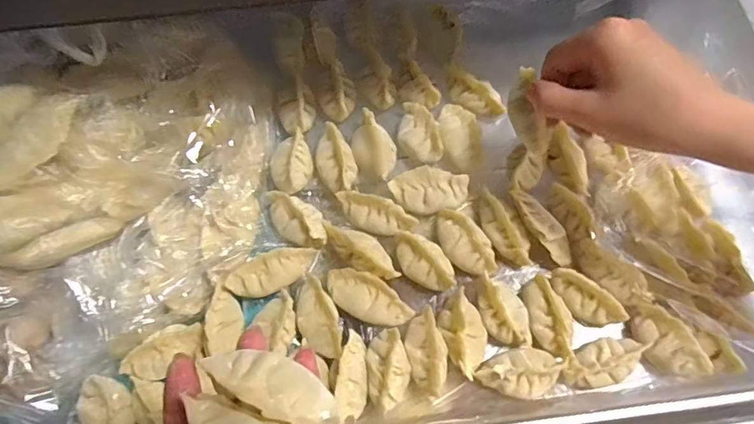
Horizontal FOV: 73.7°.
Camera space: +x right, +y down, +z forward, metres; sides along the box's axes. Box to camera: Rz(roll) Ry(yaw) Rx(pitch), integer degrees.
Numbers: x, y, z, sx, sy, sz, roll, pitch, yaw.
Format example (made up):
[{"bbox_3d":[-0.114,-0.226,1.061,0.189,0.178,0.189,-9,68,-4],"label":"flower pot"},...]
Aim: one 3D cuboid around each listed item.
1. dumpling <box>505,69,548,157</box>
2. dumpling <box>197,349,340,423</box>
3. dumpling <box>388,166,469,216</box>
[{"bbox_3d":[0.101,-0.068,0.342,0.016,0.025,0.058,-10,71,-3],"label":"dumpling"},{"bbox_3d":[-0.045,0.076,0.207,0.056,0.019,0.028,33,29,9],"label":"dumpling"},{"bbox_3d":[0.040,-0.016,0.381,0.056,0.019,0.031,-4,69,-1],"label":"dumpling"}]

